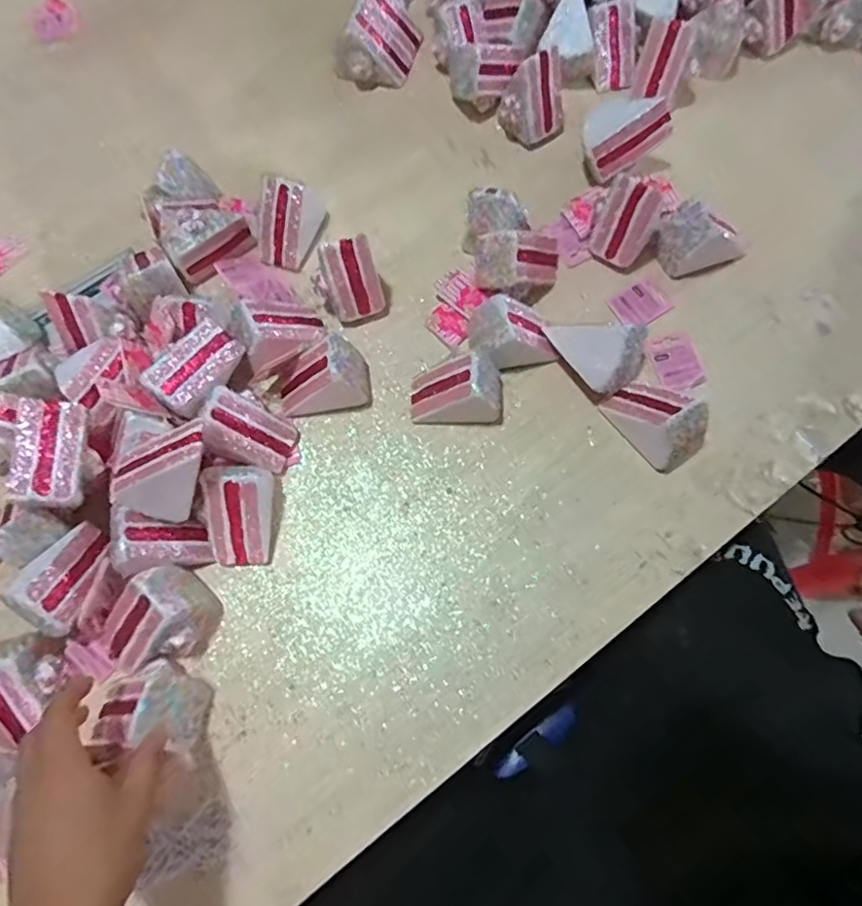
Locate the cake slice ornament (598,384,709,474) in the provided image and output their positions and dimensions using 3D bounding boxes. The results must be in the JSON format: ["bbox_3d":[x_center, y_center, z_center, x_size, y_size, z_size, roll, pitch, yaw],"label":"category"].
[{"bbox_3d":[0.216,-0.033,0.542,0.057,0.067,0.091,-33,75,-10],"label":"cake slice ornament"}]

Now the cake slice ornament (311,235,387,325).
[{"bbox_3d":[-0.083,-0.173,0.581,0.061,0.083,0.044,-21,73,-7],"label":"cake slice ornament"}]

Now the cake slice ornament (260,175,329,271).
[{"bbox_3d":[-0.157,-0.250,0.619,0.066,0.056,0.075,12,72,4],"label":"cake slice ornament"}]

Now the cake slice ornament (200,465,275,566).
[{"bbox_3d":[-0.175,0.055,0.521,0.051,0.066,0.086,-2,72,-1],"label":"cake slice ornament"}]

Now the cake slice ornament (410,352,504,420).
[{"bbox_3d":[0.025,-0.063,0.556,0.088,0.070,0.051,1,72,0],"label":"cake slice ornament"}]

